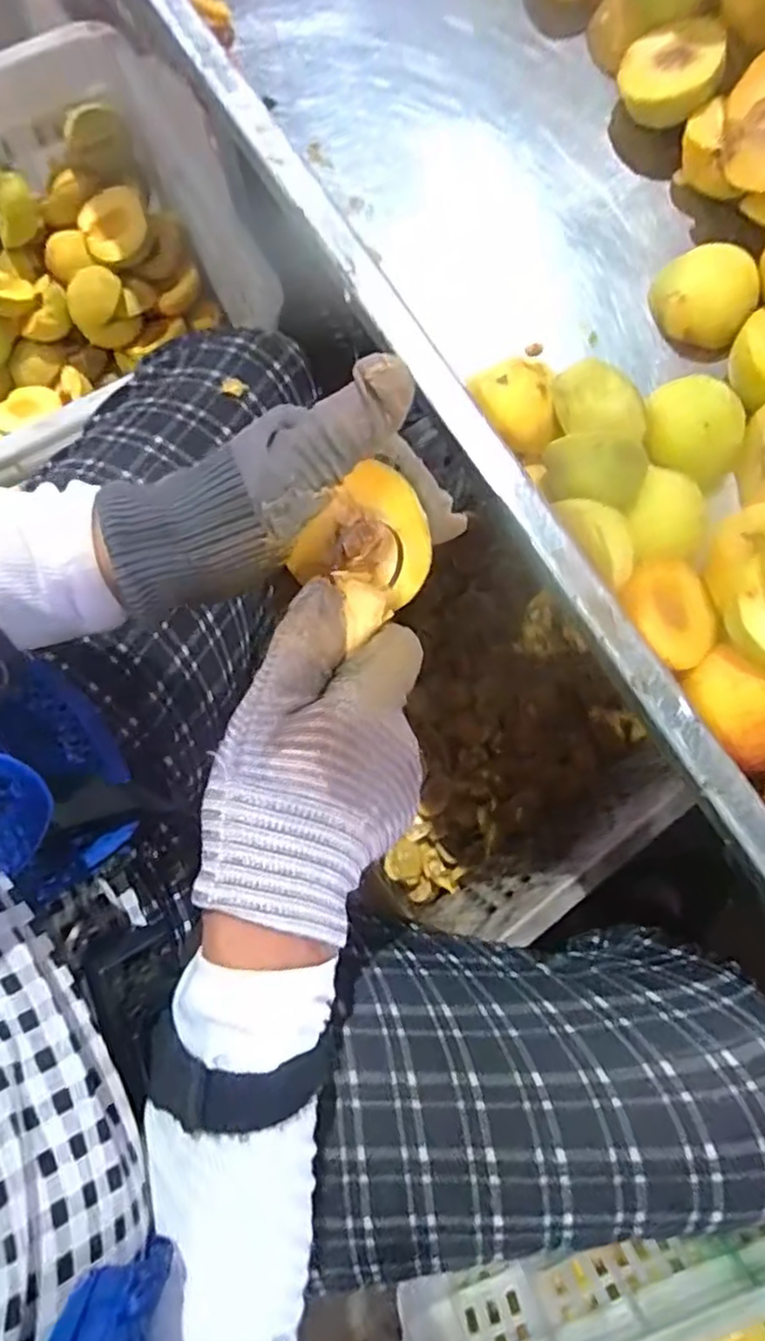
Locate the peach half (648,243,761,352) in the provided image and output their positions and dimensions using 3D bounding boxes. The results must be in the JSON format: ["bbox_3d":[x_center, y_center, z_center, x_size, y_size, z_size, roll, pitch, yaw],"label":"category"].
[{"bbox_3d":[0.199,-0.233,0.419,0.060,0.026,0.054,34,80,5],"label":"peach half"}]

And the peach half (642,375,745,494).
[{"bbox_3d":[0.182,-0.140,0.395,0.063,0.031,0.051,44,81,7],"label":"peach half"}]

